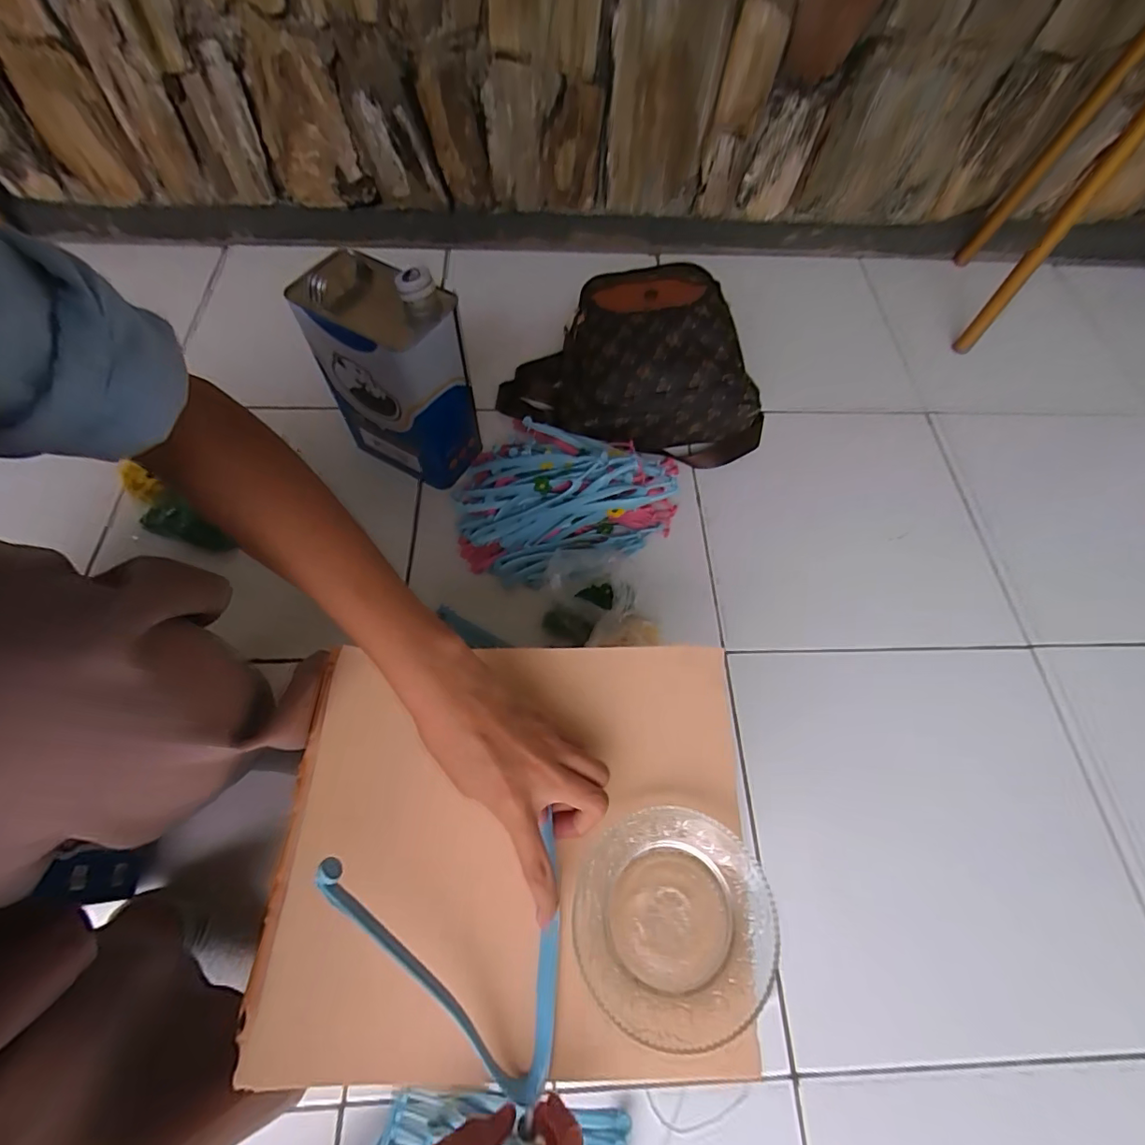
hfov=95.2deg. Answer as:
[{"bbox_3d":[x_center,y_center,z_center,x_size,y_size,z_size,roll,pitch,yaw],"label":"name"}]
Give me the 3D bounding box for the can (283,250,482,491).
[{"bbox_3d":[-0.218,-0.241,0.654,0.173,0.240,0.107,24,64,9],"label":"can"}]

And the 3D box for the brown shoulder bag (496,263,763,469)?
[{"bbox_3d":[0.080,-0.307,0.753,0.349,0.154,0.258,-2,63,-4],"label":"brown shoulder bag"}]

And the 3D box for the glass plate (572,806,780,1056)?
[{"bbox_3d":[0.060,0.202,0.306,0.114,0.020,0.109,1,63,-2],"label":"glass plate"}]

